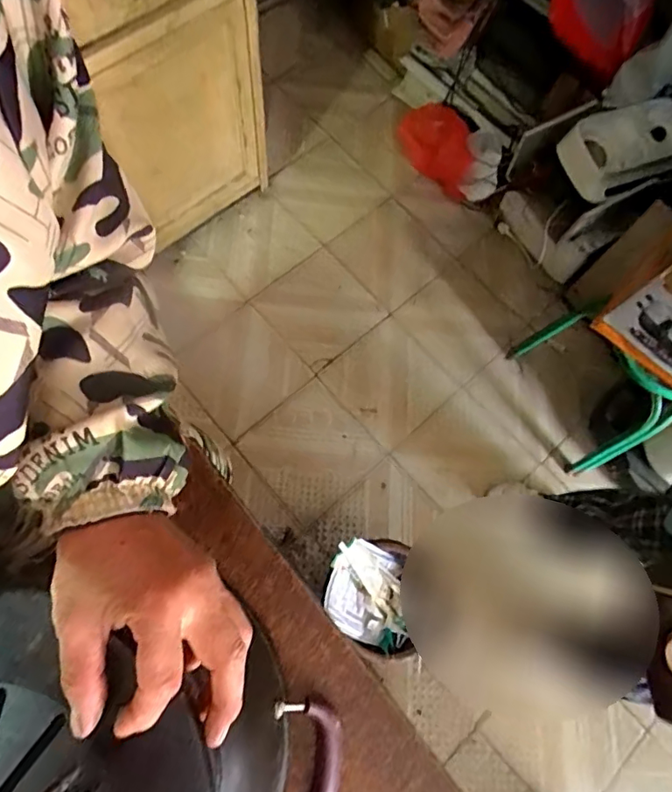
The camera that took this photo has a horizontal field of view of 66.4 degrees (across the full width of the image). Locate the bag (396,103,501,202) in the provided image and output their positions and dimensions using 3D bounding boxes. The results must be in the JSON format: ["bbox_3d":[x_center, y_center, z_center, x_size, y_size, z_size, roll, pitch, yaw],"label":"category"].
[{"bbox_3d":[0.286,-0.626,1.313,0.321,0.141,0.104,43,74,10],"label":"bag"}]

